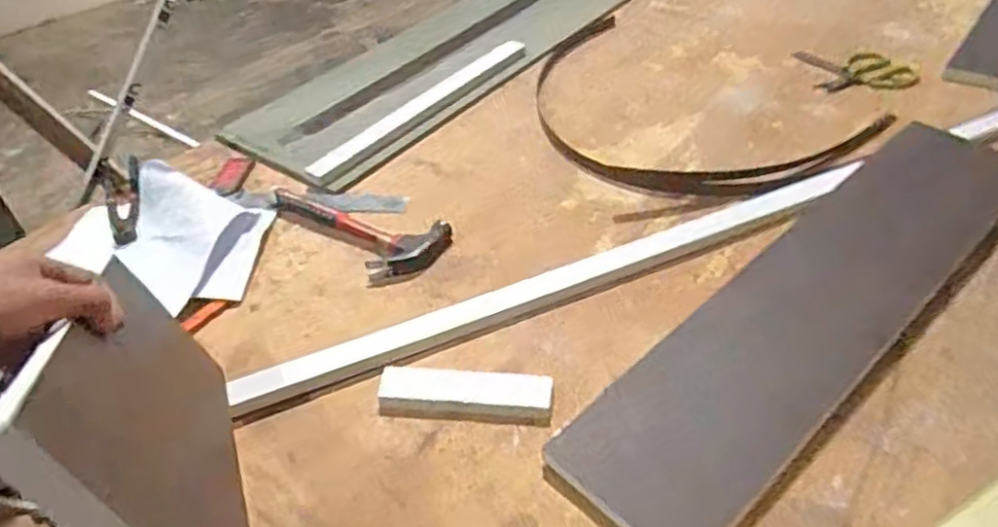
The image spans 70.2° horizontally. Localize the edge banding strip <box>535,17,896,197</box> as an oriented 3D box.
[{"bbox_3d":[0.258,-0.257,1.133,0.387,0.023,0.586,-35,50,-26],"label":"edge banding strip"}]

